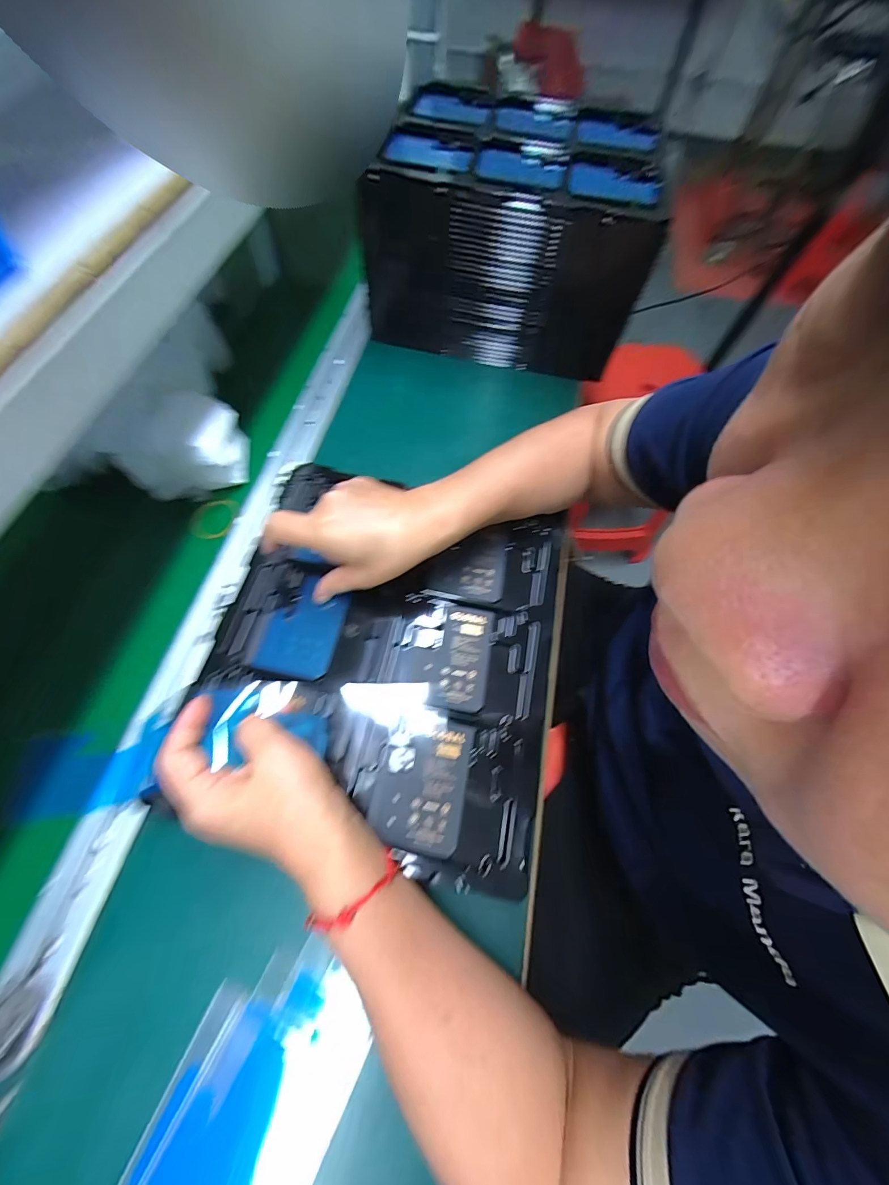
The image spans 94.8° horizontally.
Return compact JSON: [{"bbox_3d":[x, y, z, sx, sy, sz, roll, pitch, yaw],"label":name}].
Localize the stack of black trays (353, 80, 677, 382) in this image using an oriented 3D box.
[{"bbox_3d":[0.078,-0.459,0.535,0.325,0.180,0.265,7,64,1],"label":"stack of black trays"}]

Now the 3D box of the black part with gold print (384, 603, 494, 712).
[{"bbox_3d":[-0.002,0.052,0.350,0.080,0.010,0.090,9,65,2],"label":"black part with gold print"}]

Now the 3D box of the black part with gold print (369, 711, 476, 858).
[{"bbox_3d":[-0.017,0.141,0.308,0.065,0.010,0.091,12,65,4],"label":"black part with gold print"}]

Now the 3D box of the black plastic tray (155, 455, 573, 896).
[{"bbox_3d":[-0.048,0.039,0.340,0.273,0.035,0.302,12,66,2],"label":"black plastic tray"}]

